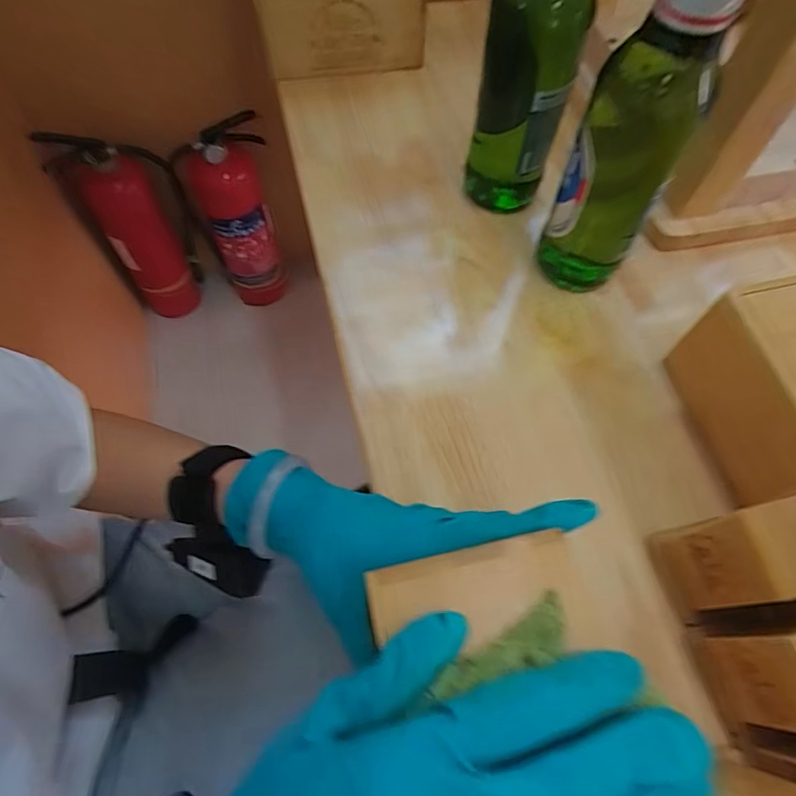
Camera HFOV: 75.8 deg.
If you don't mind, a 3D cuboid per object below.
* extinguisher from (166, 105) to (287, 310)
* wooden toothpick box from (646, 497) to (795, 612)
[{"bbox_3d":[-0.339,-0.375,1.112,0.162,0.426,0.116,-26,68,-13],"label":"extinguisher"},{"bbox_3d":[0.189,0.089,0.286,0.044,0.087,0.046,-11,65,-7],"label":"wooden toothpick box"}]

